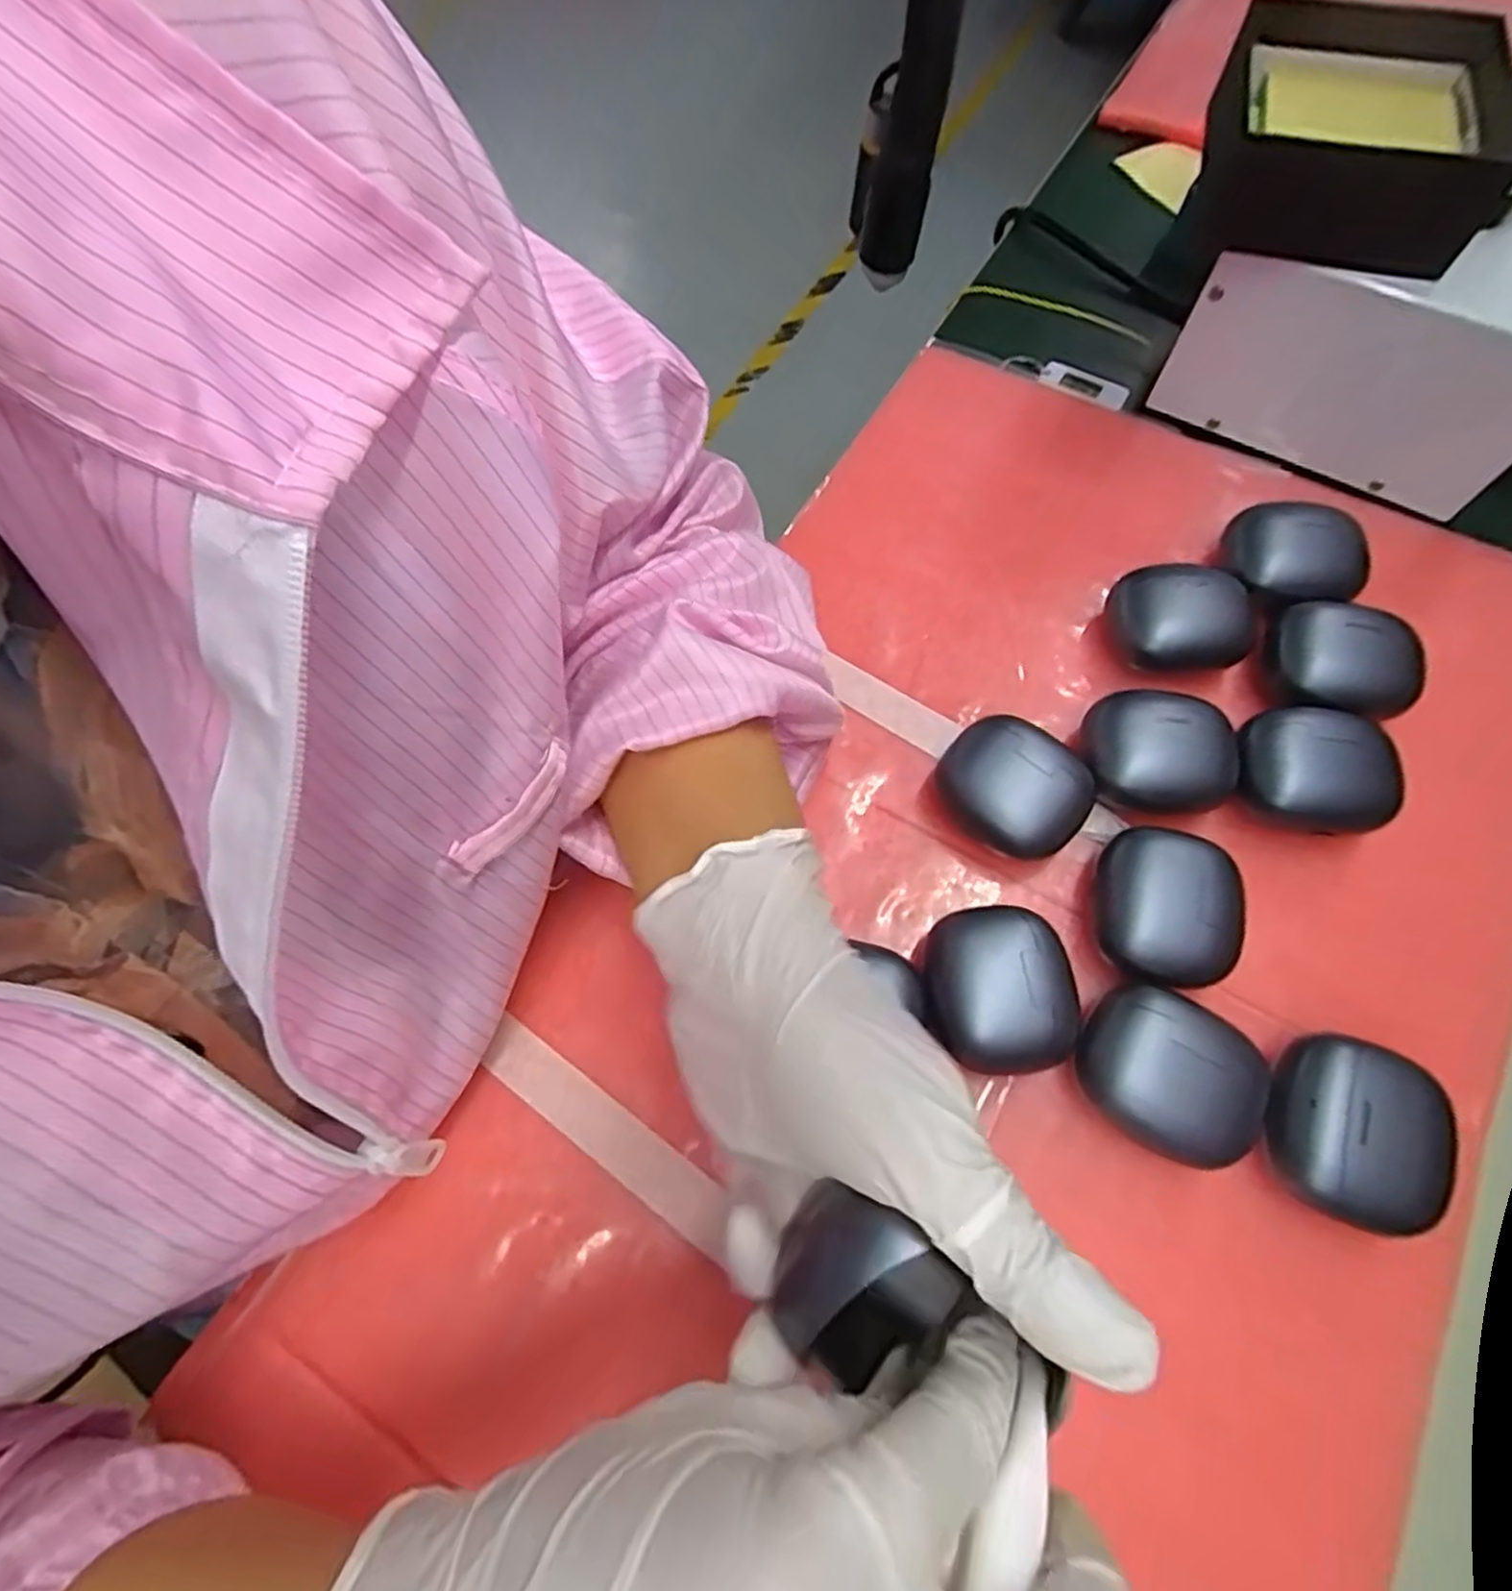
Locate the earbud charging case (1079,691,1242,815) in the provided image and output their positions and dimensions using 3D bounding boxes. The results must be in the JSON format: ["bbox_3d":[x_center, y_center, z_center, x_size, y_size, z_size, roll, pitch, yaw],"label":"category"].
[{"bbox_3d":[0.161,-0.016,0.296,0.054,0.028,0.047,5,68,4],"label":"earbud charging case"}]

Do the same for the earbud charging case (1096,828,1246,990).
[{"bbox_3d":[0.149,0.041,0.271,0.041,0.029,0.055,7,68,5],"label":"earbud charging case"}]

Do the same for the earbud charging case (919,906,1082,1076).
[{"bbox_3d":[0.084,0.069,0.263,0.050,0.031,0.055,-1,67,2],"label":"earbud charging case"}]

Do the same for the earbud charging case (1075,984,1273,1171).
[{"bbox_3d":[0.139,0.094,0.249,0.056,0.027,0.047,25,71,12],"label":"earbud charging case"}]

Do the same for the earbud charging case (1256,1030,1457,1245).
[{"bbox_3d":[0.195,0.110,0.240,0.049,0.026,0.052,25,71,12],"label":"earbud charging case"}]

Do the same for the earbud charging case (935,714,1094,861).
[{"bbox_3d":[0.102,-0.003,0.294,0.056,0.031,0.043,41,75,17],"label":"earbud charging case"}]

